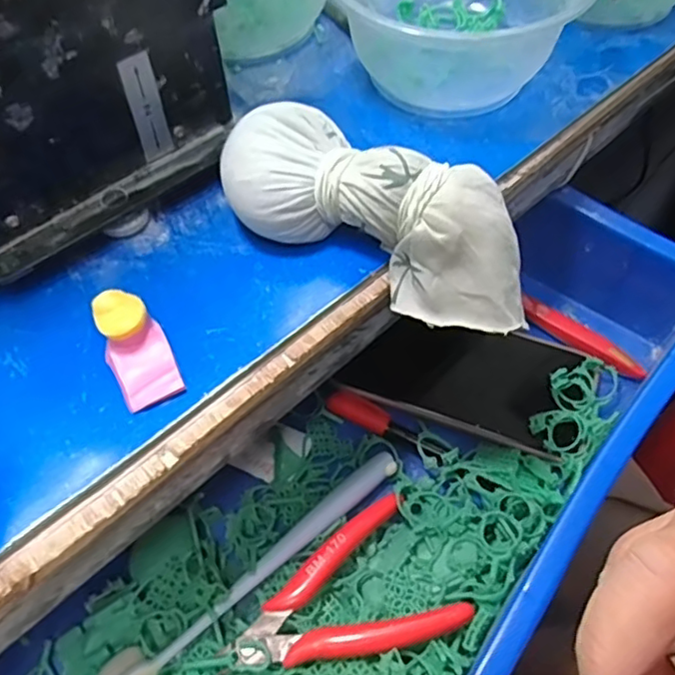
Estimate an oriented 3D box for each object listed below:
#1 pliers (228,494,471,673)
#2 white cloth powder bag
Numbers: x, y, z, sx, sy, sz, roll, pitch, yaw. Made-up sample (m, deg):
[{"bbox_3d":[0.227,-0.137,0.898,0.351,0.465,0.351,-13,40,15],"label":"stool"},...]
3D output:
[{"bbox_3d":[0.001,0.130,0.306,0.107,0.013,0.072,-21,58,-13],"label":"pliers"},{"bbox_3d":[0.019,-0.056,0.262,0.146,0.050,0.055,28,60,3],"label":"white cloth powder bag"}]

